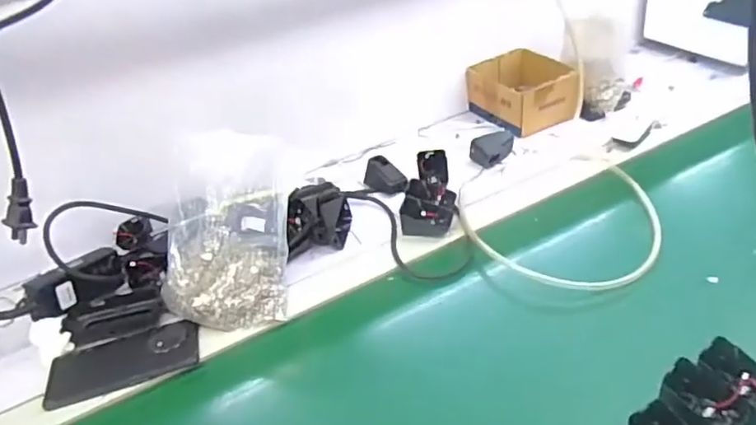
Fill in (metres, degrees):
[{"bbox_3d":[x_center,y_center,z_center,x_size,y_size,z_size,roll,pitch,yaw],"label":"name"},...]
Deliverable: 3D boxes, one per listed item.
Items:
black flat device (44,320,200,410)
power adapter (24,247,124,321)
[{"bbox_3d":[-0.283,0.164,0.647,0.162,0.014,0.080,-13,37,-7],"label":"black flat device"},{"bbox_3d":[-0.371,0.085,0.714,0.028,0.053,0.120,14,27,25],"label":"power adapter"}]

